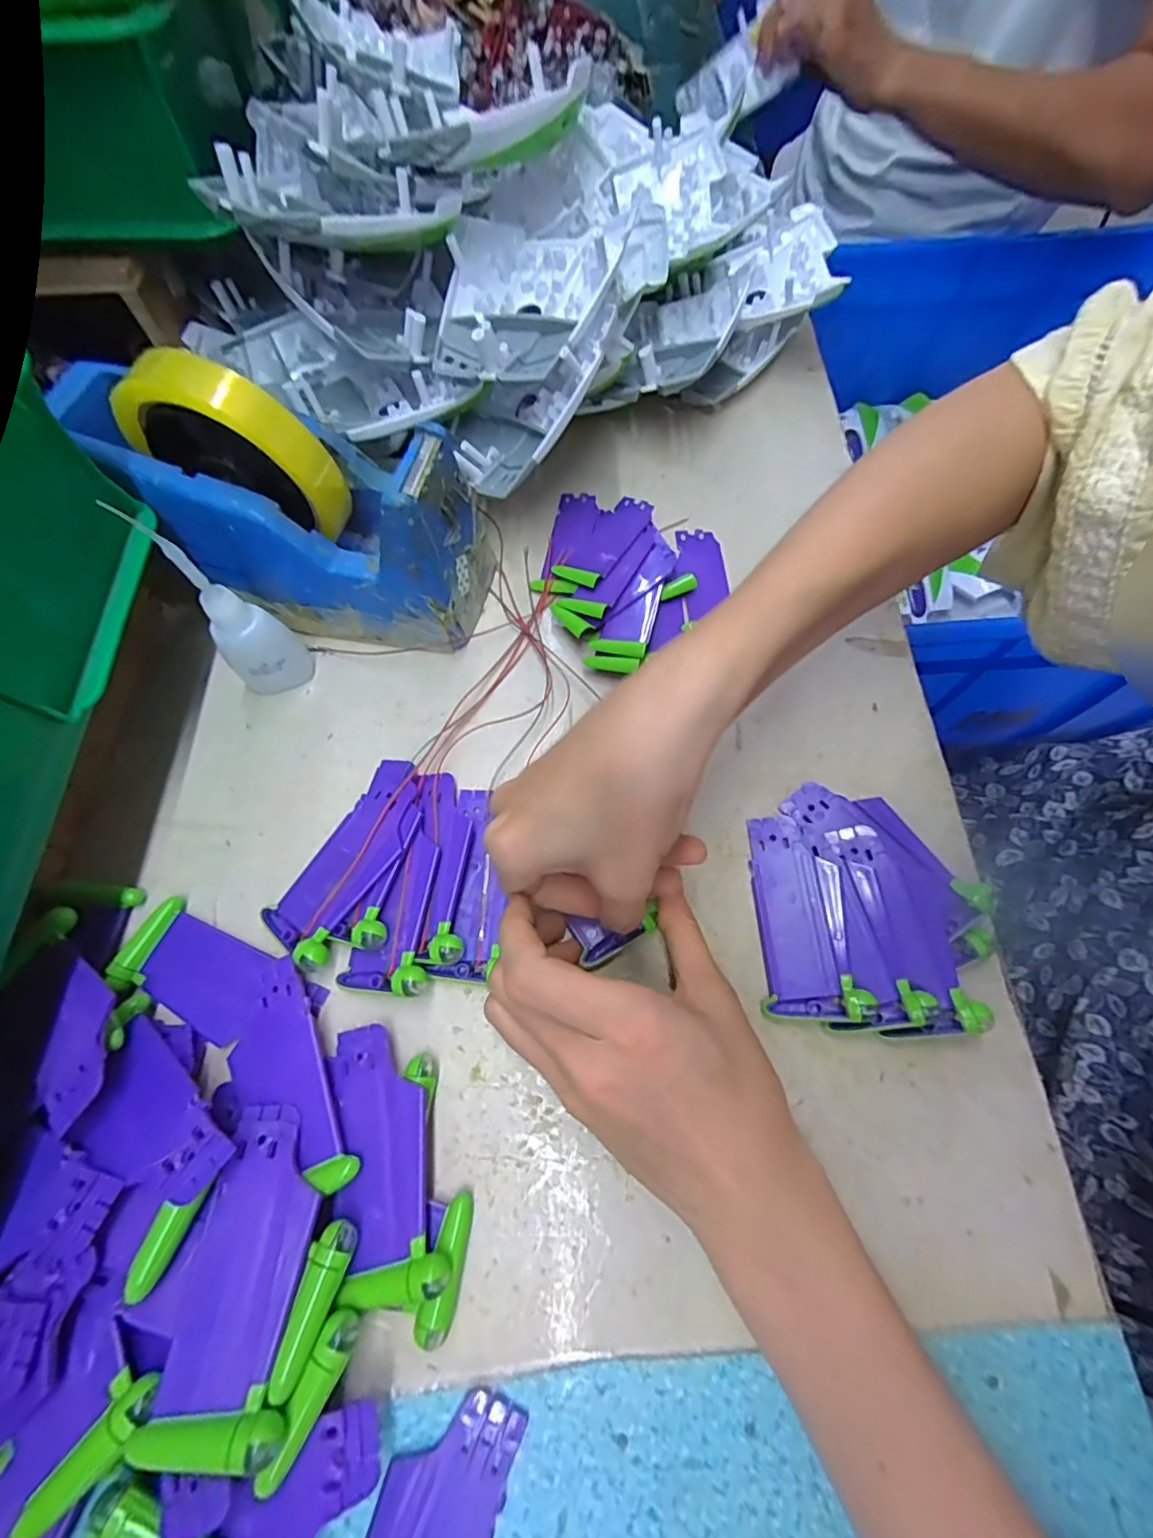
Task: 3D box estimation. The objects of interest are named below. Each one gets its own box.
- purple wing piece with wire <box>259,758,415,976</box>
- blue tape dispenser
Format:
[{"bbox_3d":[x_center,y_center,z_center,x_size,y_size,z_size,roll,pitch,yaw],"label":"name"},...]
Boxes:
[{"bbox_3d":[-0.105,0.040,0.262,0.040,0.009,0.097,22,71,26],"label":"purple wing piece with wire"},{"bbox_3d":[-0.149,-0.135,0.281,0.191,0.115,0.078,15,68,6],"label":"blue tape dispenser"}]

